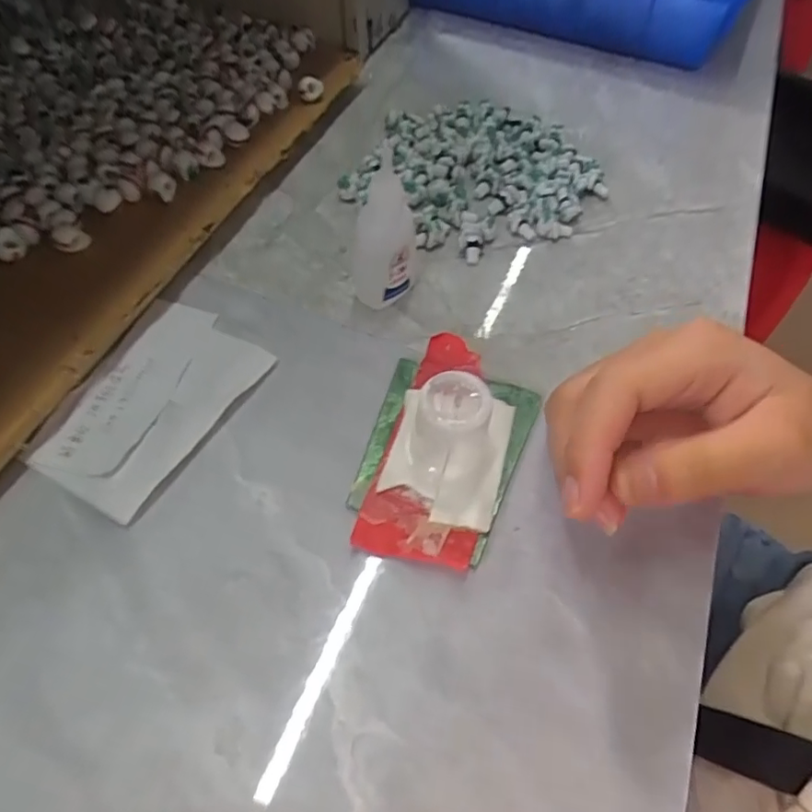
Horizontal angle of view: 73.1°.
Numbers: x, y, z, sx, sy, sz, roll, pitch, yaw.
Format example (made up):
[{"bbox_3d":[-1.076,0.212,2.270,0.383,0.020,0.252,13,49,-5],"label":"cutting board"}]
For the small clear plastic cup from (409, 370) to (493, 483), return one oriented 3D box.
[{"bbox_3d":[0.017,0.010,0.217,0.027,0.040,0.028,1,57,-2],"label":"small clear plastic cup"}]

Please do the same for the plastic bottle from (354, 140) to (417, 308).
[{"bbox_3d":[-0.009,-0.084,0.259,0.029,0.077,0.032,3,57,-1],"label":"plastic bottle"}]

